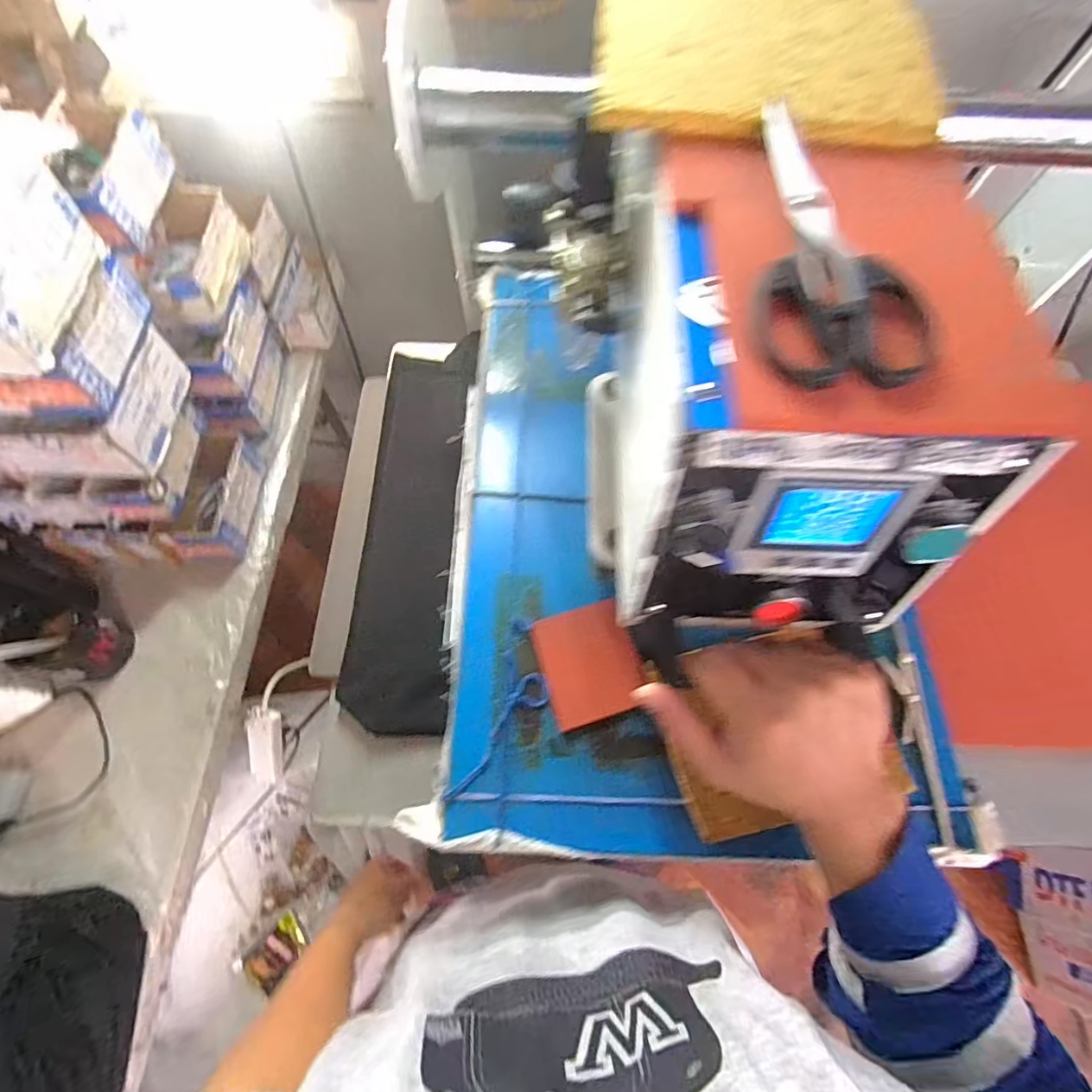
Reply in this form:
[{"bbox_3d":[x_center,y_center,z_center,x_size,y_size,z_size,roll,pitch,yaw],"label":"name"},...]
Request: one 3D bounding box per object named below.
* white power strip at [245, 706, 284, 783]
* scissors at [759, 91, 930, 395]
[{"bbox_3d":[-0.396,0.281,0.746,0.046,0.124,0.025,8,21,3],"label":"white power strip"},{"bbox_3d":[0.125,-0.138,0.234,0.064,0.012,0.161,6,66,2],"label":"scissors"}]

